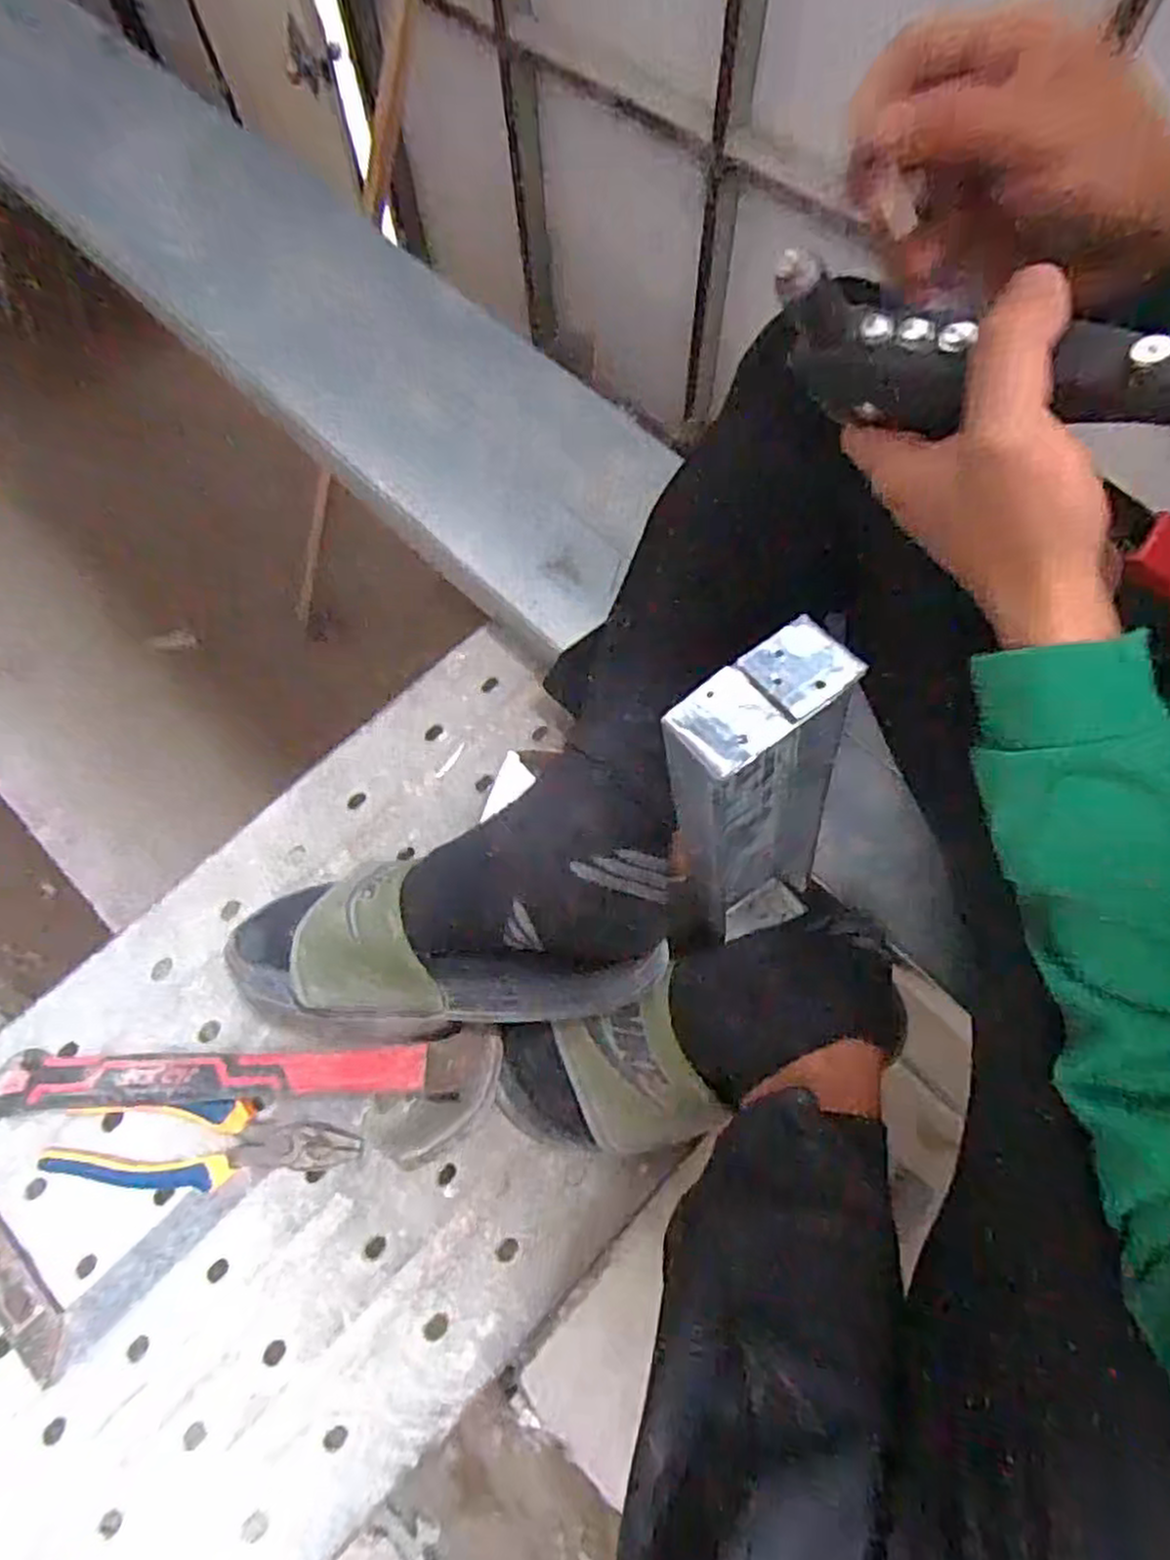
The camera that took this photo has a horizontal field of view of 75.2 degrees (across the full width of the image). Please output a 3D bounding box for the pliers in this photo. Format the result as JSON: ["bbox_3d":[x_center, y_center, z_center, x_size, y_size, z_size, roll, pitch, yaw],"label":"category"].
[{"bbox_3d":[-0.249,0.236,0.494,0.196,0.020,0.051,-2,70,-1],"label":"pliers"}]

